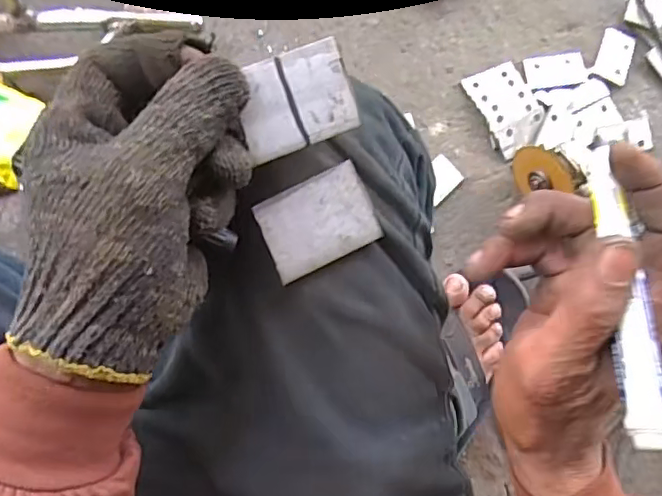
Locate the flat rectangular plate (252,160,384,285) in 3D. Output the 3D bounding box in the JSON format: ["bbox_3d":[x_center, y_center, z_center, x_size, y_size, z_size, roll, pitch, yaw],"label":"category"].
[{"bbox_3d":[-0.006,-0.012,0.265,0.052,0.004,0.039,-26,99,-4],"label":"flat rectangular plate"}]

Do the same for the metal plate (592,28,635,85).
[{"bbox_3d":[0.350,-0.238,0.697,0.041,0.004,0.068,22,79,4],"label":"metal plate"}]

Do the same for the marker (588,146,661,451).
[{"bbox_3d":[0.117,0.015,0.225,0.014,0.010,0.122,2,68,-5],"label":"marker"}]

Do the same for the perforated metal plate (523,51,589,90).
[{"bbox_3d":[0.272,-0.216,0.683,0.075,0.004,0.042,-11,76,-5],"label":"perforated metal plate"}]

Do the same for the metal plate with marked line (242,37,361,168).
[{"bbox_3d":[-0.015,-0.063,0.243,0.048,0.004,0.039,-22,107,-7],"label":"metal plate with marked line"}]

